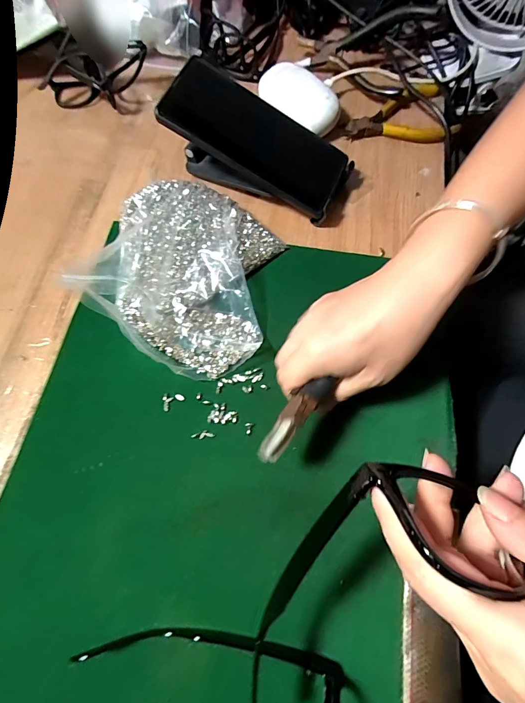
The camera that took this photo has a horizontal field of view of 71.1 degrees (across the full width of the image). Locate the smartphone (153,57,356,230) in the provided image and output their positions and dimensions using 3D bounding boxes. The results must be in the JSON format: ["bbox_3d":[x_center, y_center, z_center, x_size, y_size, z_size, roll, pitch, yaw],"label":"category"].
[{"bbox_3d":[-0.008,-0.180,0.348,0.165,0.065,0.079,28,71,-6],"label":"smartphone"}]

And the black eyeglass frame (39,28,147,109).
[{"bbox_3d":[-0.191,-0.304,0.403,0.120,0.046,0.064,17,70,8],"label":"black eyeglass frame"}]

